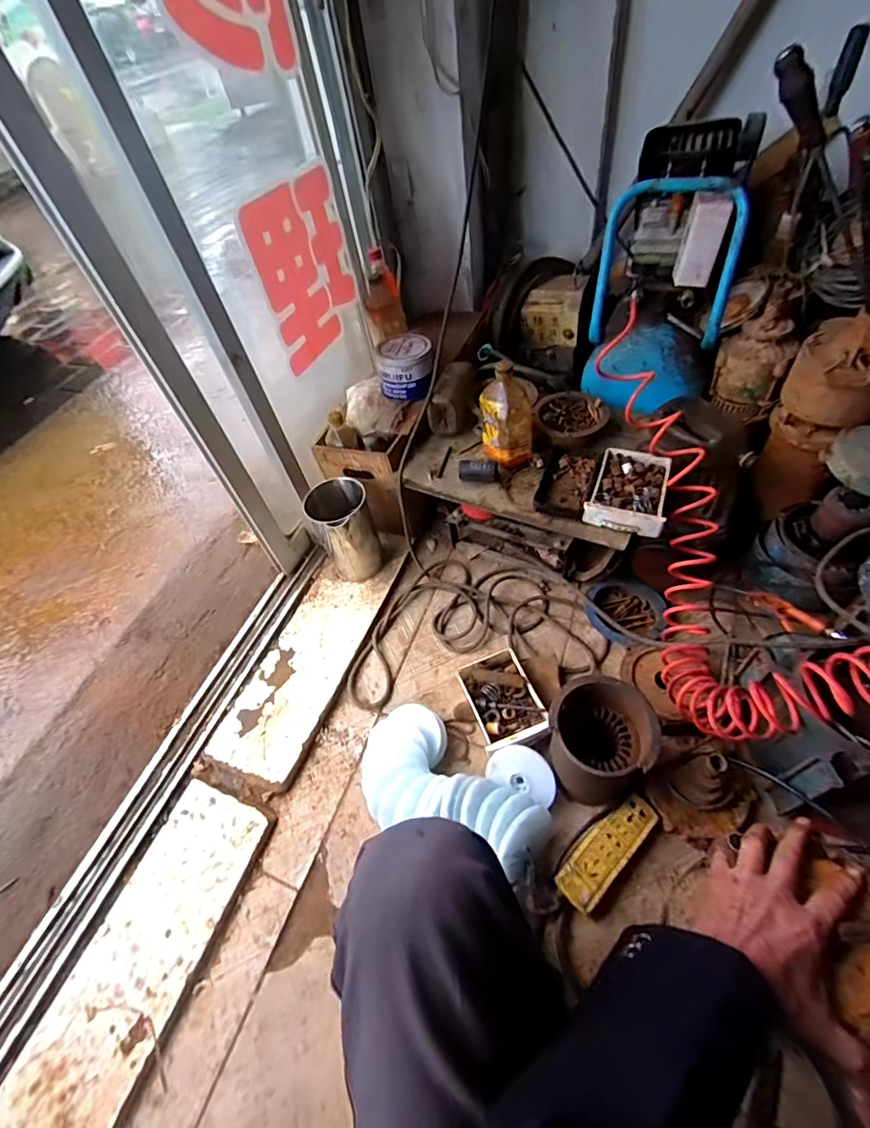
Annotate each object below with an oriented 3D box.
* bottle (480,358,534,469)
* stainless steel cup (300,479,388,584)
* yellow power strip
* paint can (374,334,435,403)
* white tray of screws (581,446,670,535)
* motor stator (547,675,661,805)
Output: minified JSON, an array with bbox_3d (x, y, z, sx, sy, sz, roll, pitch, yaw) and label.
[{"bbox_3d":[0.138,-0.281,0.919,0.083,0.186,0.078,-21,52,-5],"label":"bottle"},{"bbox_3d":[-0.198,-0.072,1.085,0.130,0.213,0.121,-5,52,7],"label":"stainless steel cup"},{"bbox_3d":[0.258,0.426,0.722,0.184,0.038,0.062,-38,55,-18],"label":"yellow power strip"},{"bbox_3d":[-0.064,-0.445,1.098,0.121,0.100,0.121,-5,52,7],"label":"paint can"},{"bbox_3d":[0.350,-0.132,0.858,0.131,0.042,0.178,16,58,22],"label":"white tray of screws"},{"bbox_3d":[0.241,0.268,0.723,0.136,0.175,0.138,-5,52,7],"label":"motor stator"}]

